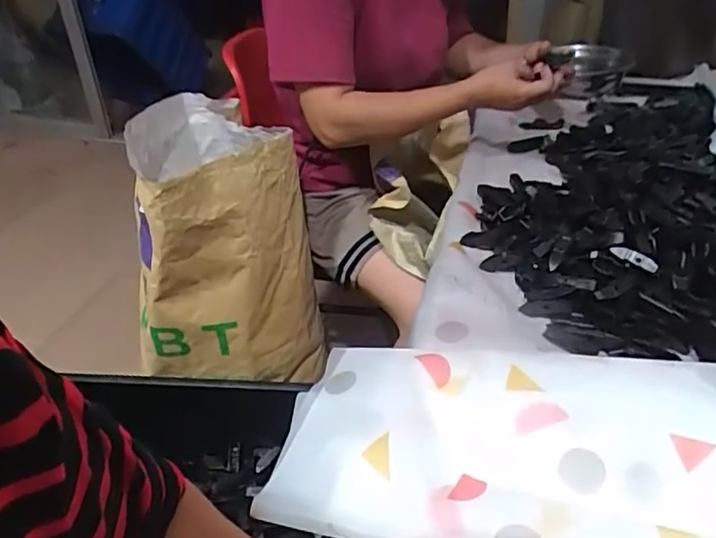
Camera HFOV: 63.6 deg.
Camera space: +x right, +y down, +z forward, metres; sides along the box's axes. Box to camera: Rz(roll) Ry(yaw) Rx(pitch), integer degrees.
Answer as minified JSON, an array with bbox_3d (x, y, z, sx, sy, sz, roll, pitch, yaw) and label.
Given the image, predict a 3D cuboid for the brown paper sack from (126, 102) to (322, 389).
[{"bbox_3d":[-0.218,-0.069,0.966,0.264,0.362,0.386,-5,36,-7],"label":"brown paper sack"}]

